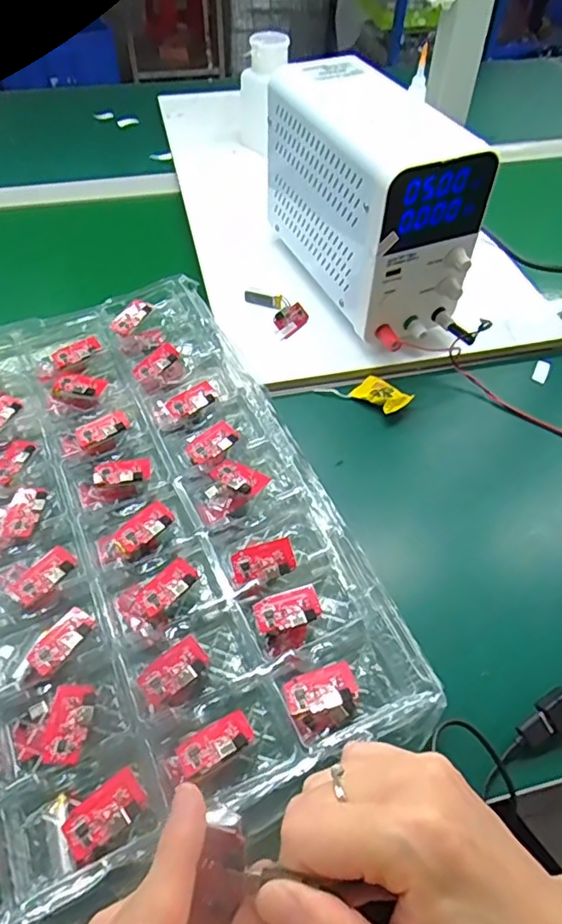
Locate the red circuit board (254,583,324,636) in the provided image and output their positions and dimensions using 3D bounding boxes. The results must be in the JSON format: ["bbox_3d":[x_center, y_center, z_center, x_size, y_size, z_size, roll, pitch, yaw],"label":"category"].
[{"bbox_3d":[0.004,0.083,0.319,0.036,0.008,0.022,-16,54,-15],"label":"red circuit board"}]

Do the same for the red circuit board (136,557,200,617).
[{"bbox_3d":[-0.065,0.071,0.328,0.035,0.004,0.022,-39,48,-22],"label":"red circuit board"}]

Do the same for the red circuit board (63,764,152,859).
[{"bbox_3d":[-0.078,0.158,0.257,0.035,0.007,0.024,-30,58,-23],"label":"red circuit board"}]

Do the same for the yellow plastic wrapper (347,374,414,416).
[{"bbox_3d":[0.080,-0.054,0.456,0.043,0.013,0.025,35,58,23],"label":"yellow plastic wrapper"}]

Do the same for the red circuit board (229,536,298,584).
[{"bbox_3d":[-0.010,0.059,0.332,0.034,0.008,0.022,-12,53,-12],"label":"red circuit board"}]

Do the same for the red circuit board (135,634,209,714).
[{"bbox_3d":[-0.055,0.110,0.299,0.036,0.007,0.025,-32,59,-25],"label":"red circuit board"}]

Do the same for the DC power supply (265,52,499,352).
[{"bbox_3d":[0.070,-0.216,0.469,0.086,0.134,0.196,-18,54,-16],"label":"DC power supply"}]

